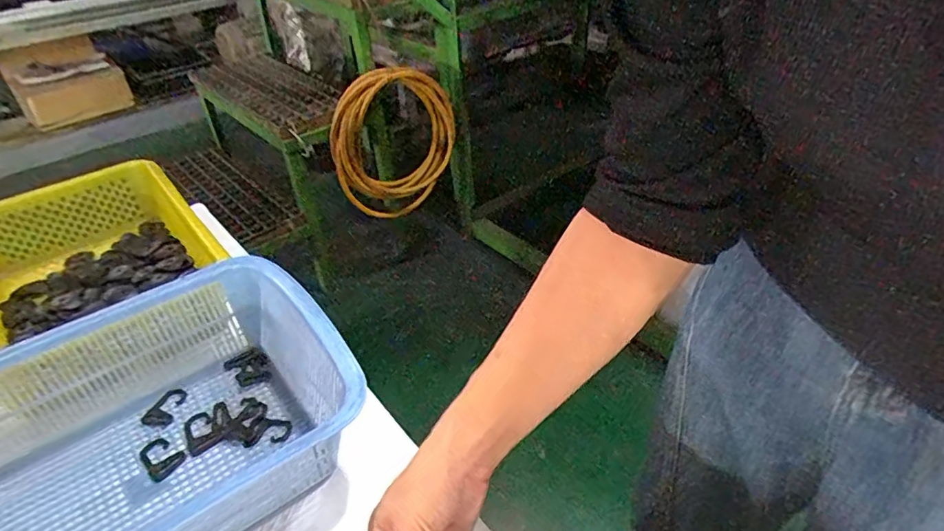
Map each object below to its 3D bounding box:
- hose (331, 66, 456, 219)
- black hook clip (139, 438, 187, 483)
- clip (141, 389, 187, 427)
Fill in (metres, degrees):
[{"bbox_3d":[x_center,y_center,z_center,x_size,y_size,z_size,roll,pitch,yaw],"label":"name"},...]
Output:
[{"bbox_3d":[-0.213,-0.341,1.525,0.377,0.400,0.175,-29,46,-29],"label":"hose"},{"bbox_3d":[-0.281,0.172,0.486,0.044,0.005,0.030,23,45,28],"label":"black hook clip"},{"bbox_3d":[-0.300,0.138,0.528,0.031,0.005,0.043,4,39,8],"label":"clip"}]

